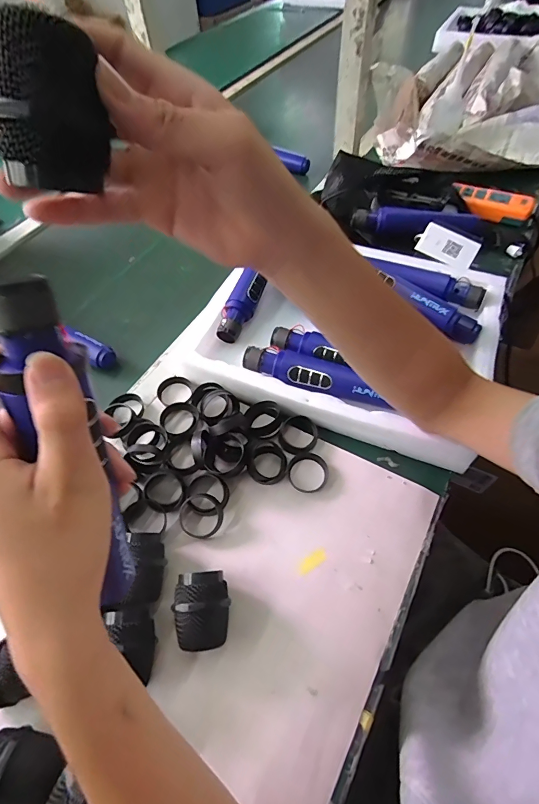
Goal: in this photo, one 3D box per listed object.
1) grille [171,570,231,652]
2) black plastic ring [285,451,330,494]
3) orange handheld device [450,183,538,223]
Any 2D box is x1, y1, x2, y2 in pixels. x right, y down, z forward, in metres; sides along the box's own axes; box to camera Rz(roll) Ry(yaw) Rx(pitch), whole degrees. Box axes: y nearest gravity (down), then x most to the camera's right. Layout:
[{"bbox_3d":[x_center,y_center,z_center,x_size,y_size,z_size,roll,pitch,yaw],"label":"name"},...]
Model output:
[{"bbox_3d":[-0.057,0.179,0.343,0.045,0.048,0.058,-12,55,-7],"label":"grille"},{"bbox_3d":[0.041,0.075,0.433,0.044,0.008,0.045,-1,54,1],"label":"black plastic ring"},{"bbox_3d":[0.369,-0.332,0.664,0.123,0.036,0.033,23,59,18],"label":"orange handheld device"}]

